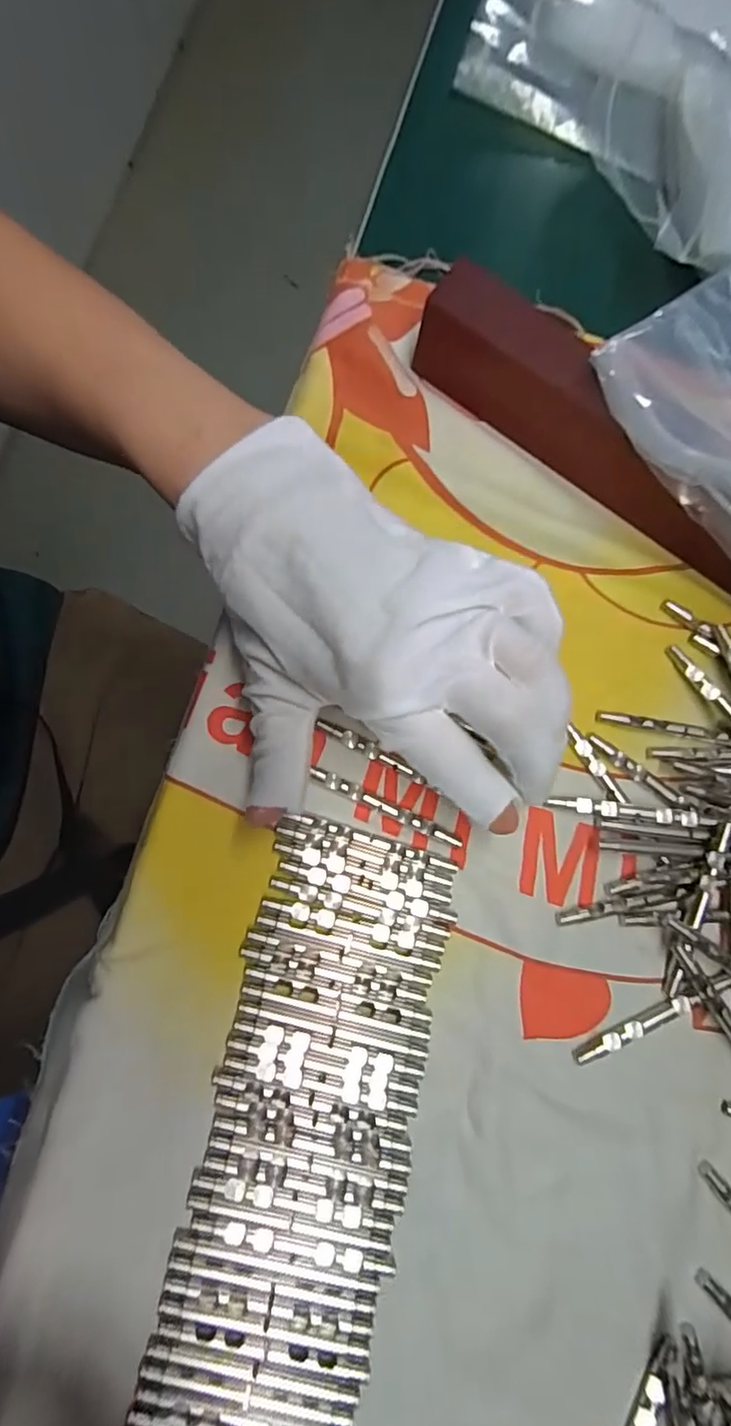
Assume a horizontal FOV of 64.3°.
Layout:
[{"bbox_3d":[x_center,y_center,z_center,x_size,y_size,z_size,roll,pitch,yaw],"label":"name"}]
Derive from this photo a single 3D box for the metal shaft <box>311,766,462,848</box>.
[{"bbox_3d":[0.008,0.036,0.222,0.061,0.004,0.005,26,79,2],"label":"metal shaft"}]

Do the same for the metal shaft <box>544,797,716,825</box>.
[{"bbox_3d":[0.103,0.038,0.225,0.063,0.004,0.006,8,79,-2],"label":"metal shaft"}]

